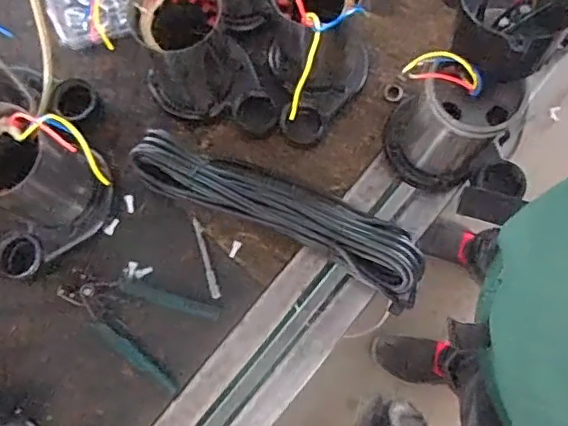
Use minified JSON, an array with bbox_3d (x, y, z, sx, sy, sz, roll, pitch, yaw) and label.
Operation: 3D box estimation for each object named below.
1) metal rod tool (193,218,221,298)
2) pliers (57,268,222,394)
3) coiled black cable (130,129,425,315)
[{"bbox_3d":[-0.092,0.052,0.663,0.011,0.010,0.099,-17,78,-2],"label":"metal rod tool"},{"bbox_3d":[-0.173,0.112,0.644,0.173,0.010,0.102,31,80,7],"label":"pliers"},{"bbox_3d":[-0.005,-0.003,0.656,0.352,0.055,0.083,27,80,6],"label":"coiled black cable"}]

